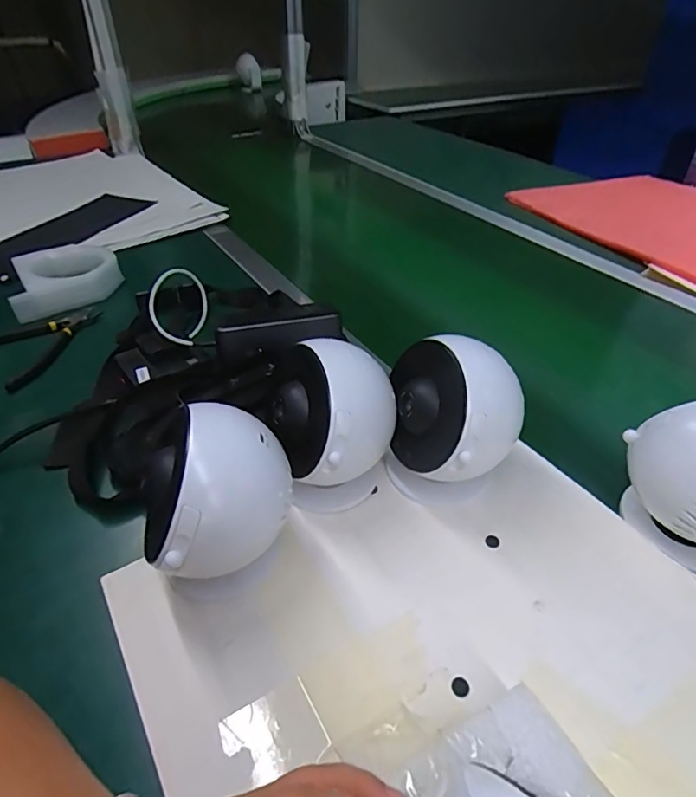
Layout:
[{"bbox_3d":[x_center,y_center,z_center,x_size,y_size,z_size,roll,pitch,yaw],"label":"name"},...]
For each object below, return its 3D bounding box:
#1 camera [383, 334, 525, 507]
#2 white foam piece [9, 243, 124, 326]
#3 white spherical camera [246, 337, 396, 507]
[{"bbox_3d":[0.077,0.020,0.382,0.079,0.124,0.082,0,39,0],"label":"camera"},{"bbox_3d":[-0.365,-0.160,0.654,0.121,0.041,0.126,-14,41,-16],"label":"white foam piece"},{"bbox_3d":[-0.017,0.023,0.380,0.085,0.120,0.084,-32,49,-33],"label":"white spherical camera"}]

